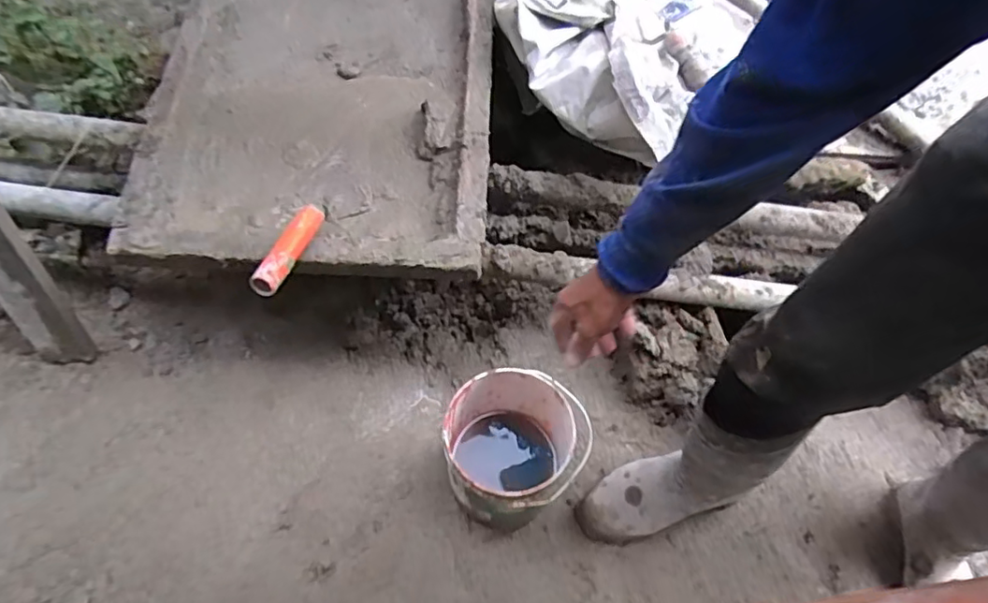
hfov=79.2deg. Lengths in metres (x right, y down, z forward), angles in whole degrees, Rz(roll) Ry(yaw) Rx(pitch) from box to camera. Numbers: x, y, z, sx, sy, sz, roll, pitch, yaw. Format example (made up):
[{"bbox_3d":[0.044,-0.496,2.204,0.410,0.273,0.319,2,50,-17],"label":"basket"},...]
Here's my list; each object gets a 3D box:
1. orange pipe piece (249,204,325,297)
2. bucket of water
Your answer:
[{"bbox_3d":[-0.262,-0.071,0.770,0.033,0.037,0.150,17,60,5],"label":"orange pipe piece"},{"bbox_3d":[0.021,0.216,0.860,0.178,0.197,0.178,2,60,-3],"label":"bucket of water"}]

